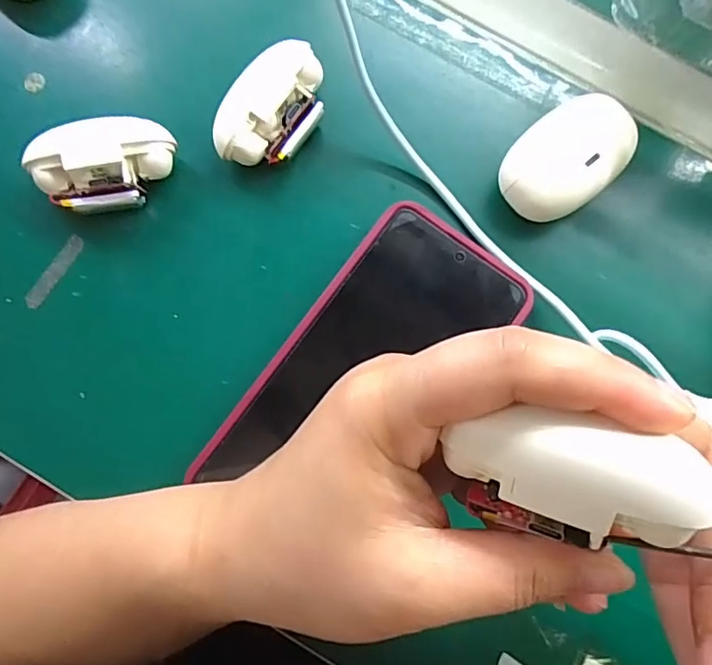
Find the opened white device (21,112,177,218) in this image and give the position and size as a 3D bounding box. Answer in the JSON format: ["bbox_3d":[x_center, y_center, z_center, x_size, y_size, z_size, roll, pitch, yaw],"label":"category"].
[{"bbox_3d":[-0.114,-0.076,0.256,0.061,0.028,0.036,-20,83,-5],"label":"opened white device"}]

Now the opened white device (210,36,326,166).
[{"bbox_3d":[-0.038,-0.105,0.262,0.036,0.033,0.064,34,81,3],"label":"opened white device"}]

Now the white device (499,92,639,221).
[{"bbox_3d":[0.098,-0.081,0.262,0.064,0.032,0.042,-39,85,-8],"label":"white device"}]

